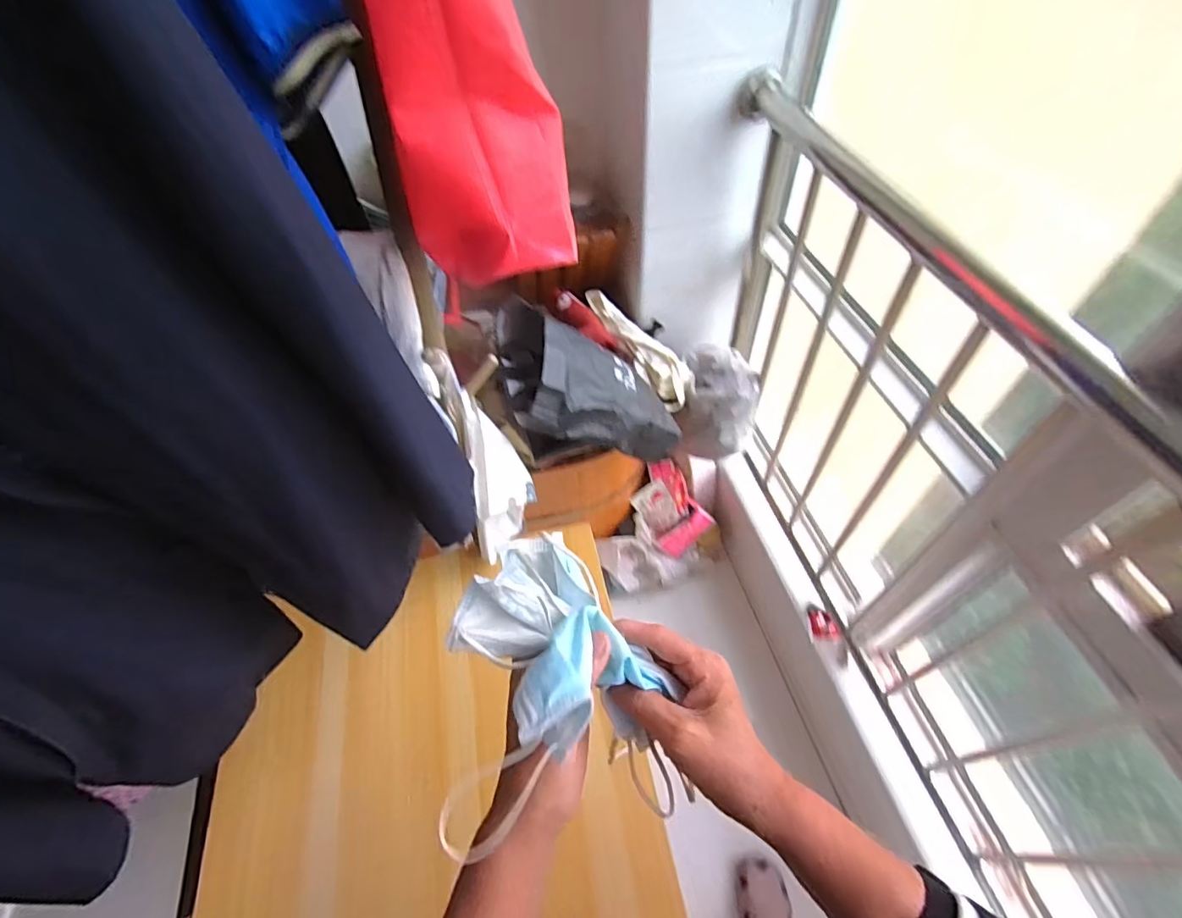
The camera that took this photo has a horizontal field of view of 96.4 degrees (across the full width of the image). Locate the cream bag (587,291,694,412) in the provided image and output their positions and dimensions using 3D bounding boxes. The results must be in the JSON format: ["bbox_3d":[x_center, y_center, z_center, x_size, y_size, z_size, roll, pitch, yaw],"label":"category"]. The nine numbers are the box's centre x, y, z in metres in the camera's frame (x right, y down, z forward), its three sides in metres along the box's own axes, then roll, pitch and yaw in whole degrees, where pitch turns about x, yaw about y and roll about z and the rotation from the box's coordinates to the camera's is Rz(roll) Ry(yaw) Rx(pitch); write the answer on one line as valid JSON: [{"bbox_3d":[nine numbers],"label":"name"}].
[{"bbox_3d":[0.104,-0.269,1.222,0.088,0.060,0.365,-32,72,-17],"label":"cream bag"}]

